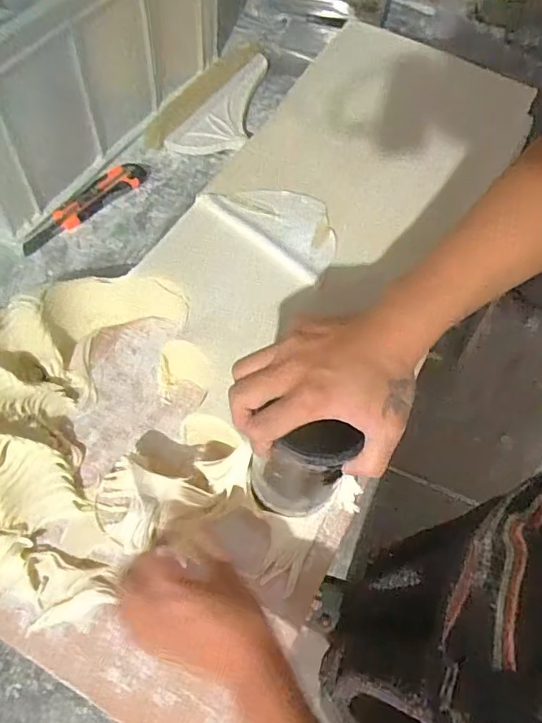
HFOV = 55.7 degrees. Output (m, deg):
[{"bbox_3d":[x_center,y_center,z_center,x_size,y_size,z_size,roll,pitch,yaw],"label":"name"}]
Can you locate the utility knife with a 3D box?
[{"bbox_3d":[-0.250,-0.210,0.696,0.036,0.022,0.196,35,64,15],"label":"utility knife"}]

